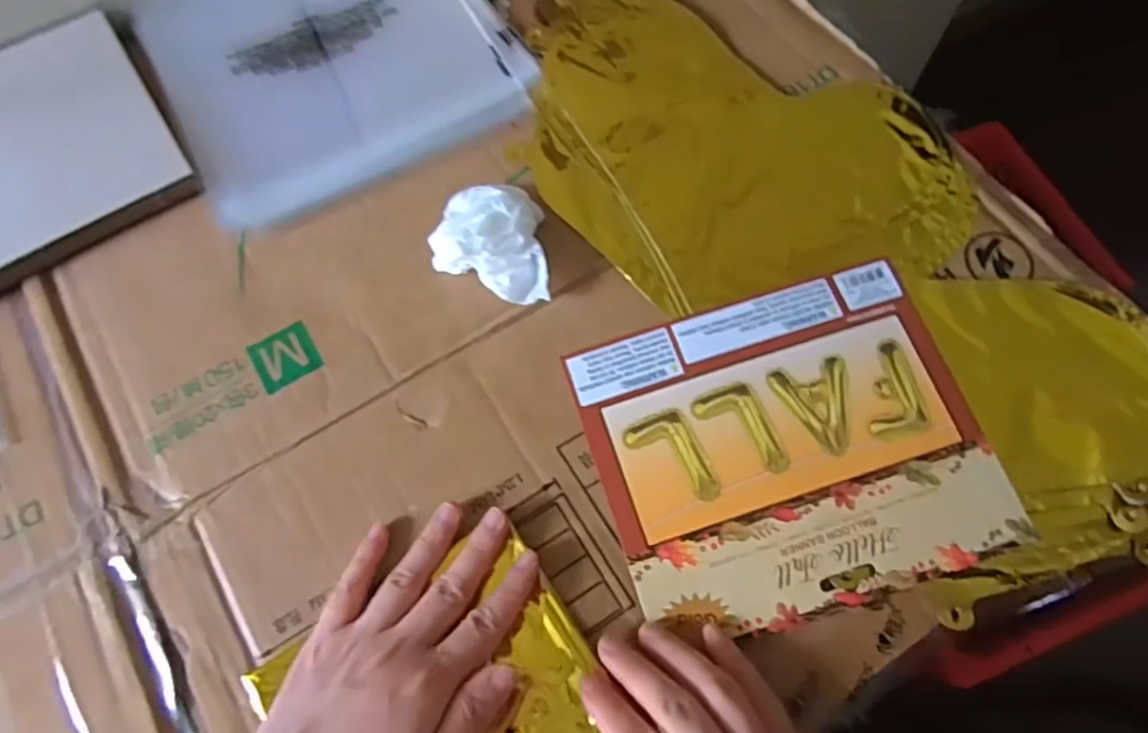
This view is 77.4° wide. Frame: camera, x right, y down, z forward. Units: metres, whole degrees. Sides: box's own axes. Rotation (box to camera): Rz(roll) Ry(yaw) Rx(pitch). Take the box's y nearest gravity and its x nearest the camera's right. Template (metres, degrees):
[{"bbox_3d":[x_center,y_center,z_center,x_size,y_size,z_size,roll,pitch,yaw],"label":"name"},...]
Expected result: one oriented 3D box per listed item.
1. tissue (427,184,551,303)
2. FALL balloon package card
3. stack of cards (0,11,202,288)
[{"bbox_3d":[-0.043,-0.070,0.397,0.066,0.029,0.058,9,69,5],"label":"tissue"},{"bbox_3d":[0.109,0.039,0.366,0.190,0.007,0.160,-16,69,-5],"label":"FALL balloon package card"},{"bbox_3d":[-0.344,-0.122,0.424,0.191,0.019,0.170,-32,71,-11],"label":"stack of cards"}]

